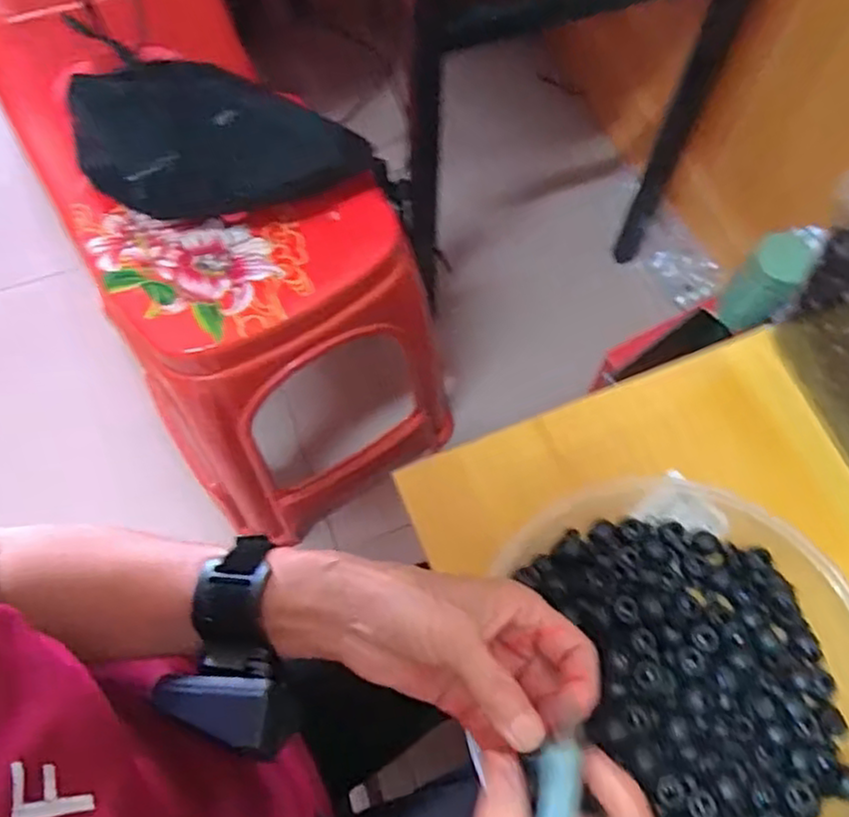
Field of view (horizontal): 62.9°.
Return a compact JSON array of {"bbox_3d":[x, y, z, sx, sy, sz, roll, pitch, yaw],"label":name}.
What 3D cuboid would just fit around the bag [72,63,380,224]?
[{"bbox_3d":[-0.187,-0.258,0.642,0.251,0.061,0.160,-13,67,-4],"label":"bag"}]

